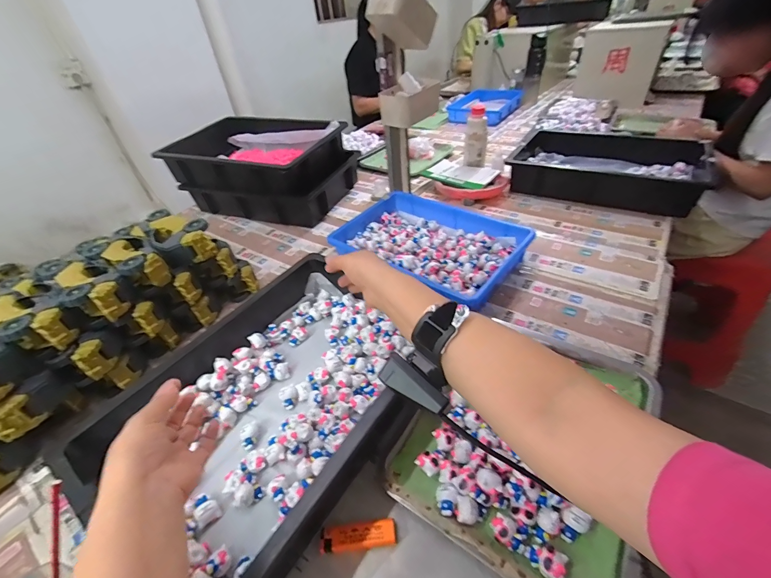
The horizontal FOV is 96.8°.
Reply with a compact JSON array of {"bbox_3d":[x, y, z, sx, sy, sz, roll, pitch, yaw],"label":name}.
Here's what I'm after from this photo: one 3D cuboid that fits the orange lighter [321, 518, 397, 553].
[{"bbox_3d":[-0.029,0.263,0.365,0.079,0.006,0.025,-9,40,-2],"label":"orange lighter"}]

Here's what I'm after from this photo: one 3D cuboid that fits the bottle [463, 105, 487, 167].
[{"bbox_3d":[0.269,-0.449,1.020,0.064,0.151,0.056,3,41,11],"label":"bottle"}]

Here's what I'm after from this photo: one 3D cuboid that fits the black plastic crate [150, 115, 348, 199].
[{"bbox_3d":[-0.348,-0.374,0.959,0.441,0.107,0.285,10,43,19],"label":"black plastic crate"}]

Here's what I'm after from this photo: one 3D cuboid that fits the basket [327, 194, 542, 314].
[{"bbox_3d":[0.083,-0.094,0.724,0.367,0.066,0.239,26,50,33],"label":"basket"}]

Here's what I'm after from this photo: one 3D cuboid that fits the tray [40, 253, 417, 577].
[{"bbox_3d":[-0.161,0.154,0.487,0.321,0.096,0.413,29,51,34],"label":"tray"}]

